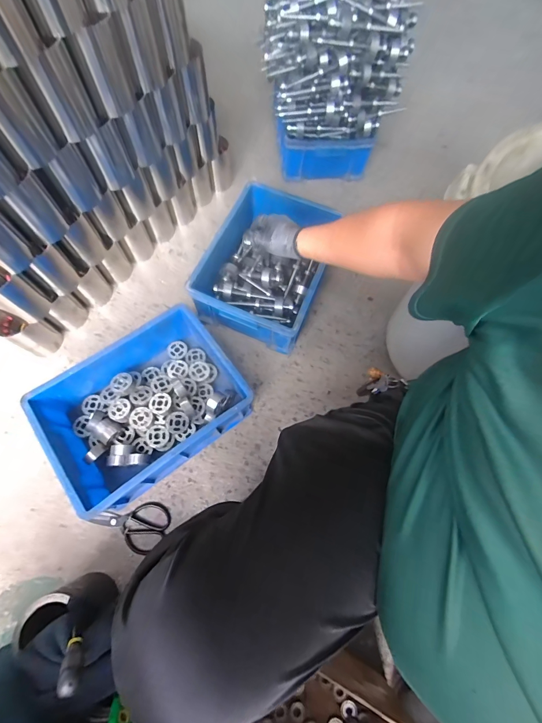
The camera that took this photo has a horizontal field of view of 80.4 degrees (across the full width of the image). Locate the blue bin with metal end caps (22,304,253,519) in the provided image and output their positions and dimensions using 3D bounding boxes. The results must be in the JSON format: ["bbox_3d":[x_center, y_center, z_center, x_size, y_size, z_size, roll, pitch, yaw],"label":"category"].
[{"bbox_3d":[-0.287,0.105,0.760,0.407,0.146,0.299,-36,76,-14],"label":"blue bin with metal end caps"}]

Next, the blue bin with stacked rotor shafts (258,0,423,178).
[{"bbox_3d":[0.180,-0.831,0.987,0.407,0.384,0.242,1,70,-2],"label":"blue bin with stacked rotor shafts"}]

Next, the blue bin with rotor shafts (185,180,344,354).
[{"bbox_3d":[-0.006,-0.274,0.918,0.308,0.147,0.428,20,70,4],"label":"blue bin with rotor shafts"}]

